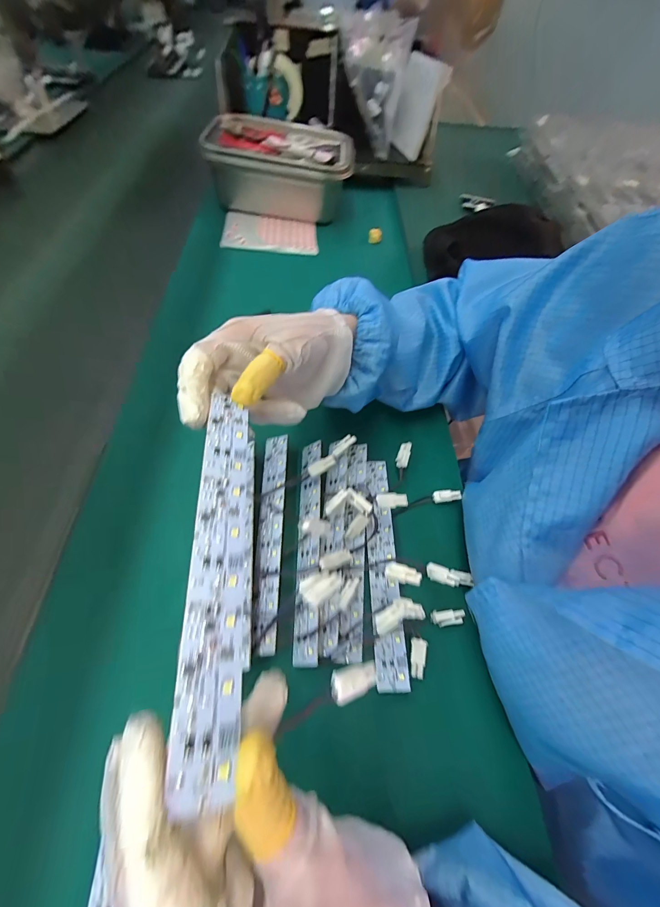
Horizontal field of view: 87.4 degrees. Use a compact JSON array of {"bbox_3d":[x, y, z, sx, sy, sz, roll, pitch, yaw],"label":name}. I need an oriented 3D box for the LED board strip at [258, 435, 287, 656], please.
[{"bbox_3d":[-0.052,0.065,0.304,0.024,0.004,0.190,-14,56,19],"label":"LED board strip"}]

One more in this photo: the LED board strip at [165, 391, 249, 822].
[{"bbox_3d":[-0.053,0.041,0.166,0.024,0.004,0.181,10,49,-23],"label":"LED board strip"}]

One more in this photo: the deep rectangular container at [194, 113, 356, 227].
[{"bbox_3d":[-0.084,-0.493,0.600,0.237,0.091,0.159,3,58,-3],"label":"deep rectangular container"}]

